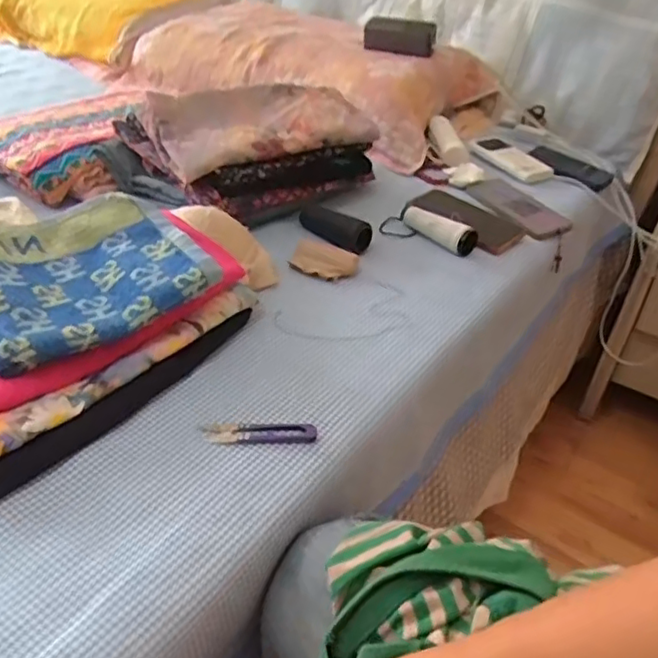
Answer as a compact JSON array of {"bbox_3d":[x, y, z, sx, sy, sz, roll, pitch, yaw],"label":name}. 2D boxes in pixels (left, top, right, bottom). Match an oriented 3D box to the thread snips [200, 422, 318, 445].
[{"bbox_3d":[-0.060,0.091,0.539,0.096,0.006,0.022,1,37,-6],"label":"thread snips"}]

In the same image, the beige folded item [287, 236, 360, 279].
[{"bbox_3d":[-0.006,-0.086,0.762,0.079,0.018,0.057,16,38,14],"label":"beige folded item"}]

